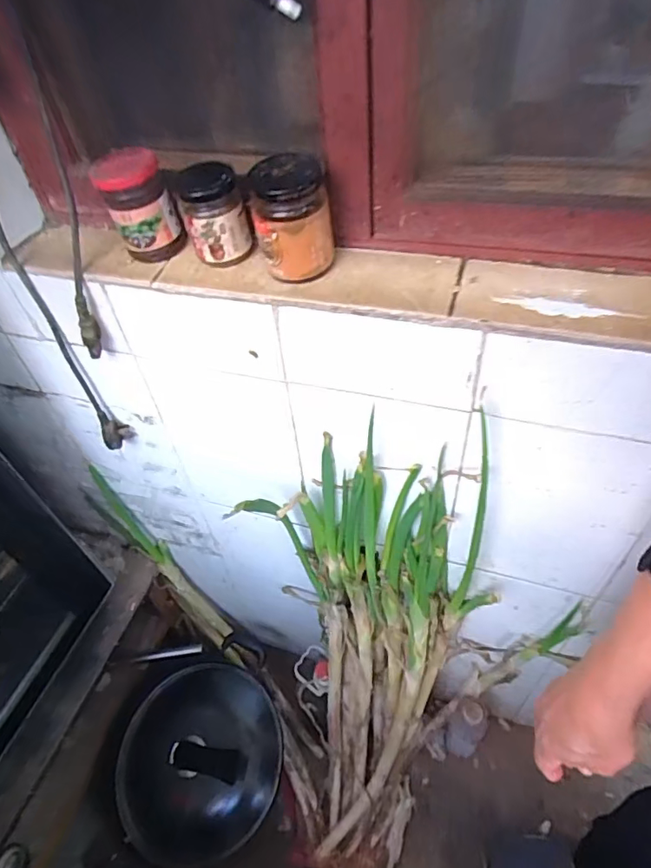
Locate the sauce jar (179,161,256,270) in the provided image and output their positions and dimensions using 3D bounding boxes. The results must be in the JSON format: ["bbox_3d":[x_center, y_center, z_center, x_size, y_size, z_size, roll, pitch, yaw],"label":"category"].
[{"bbox_3d":[-0.106,-0.216,0.514,0.059,0.078,0.062,-3,47,3],"label":"sauce jar"}]

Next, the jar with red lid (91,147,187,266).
[{"bbox_3d":[-0.187,-0.231,0.532,0.066,0.100,0.062,-3,47,3],"label":"jar with red lid"}]

